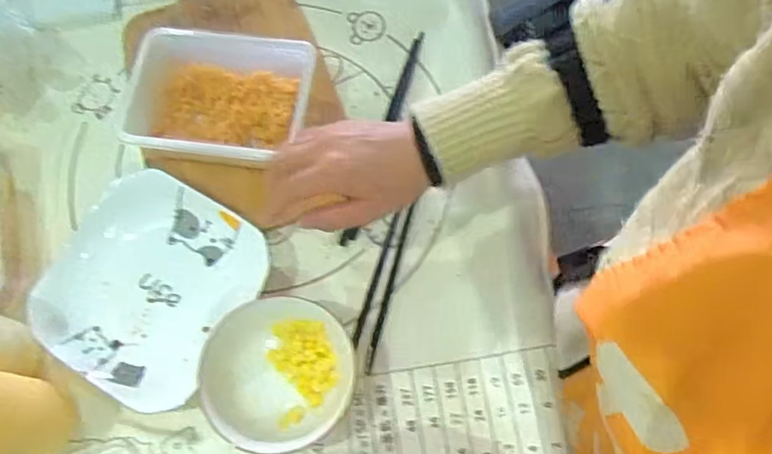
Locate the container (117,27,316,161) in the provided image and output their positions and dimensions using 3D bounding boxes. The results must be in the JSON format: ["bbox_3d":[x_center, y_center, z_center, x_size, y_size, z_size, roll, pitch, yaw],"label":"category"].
[{"bbox_3d":[-0.162,-0.115,0.559,0.175,0.057,0.122,5,70,3],"label":"container"}]

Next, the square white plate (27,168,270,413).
[{"bbox_3d":[-0.207,0.048,0.516,0.168,0.034,0.173,30,73,11],"label":"square white plate"}]

